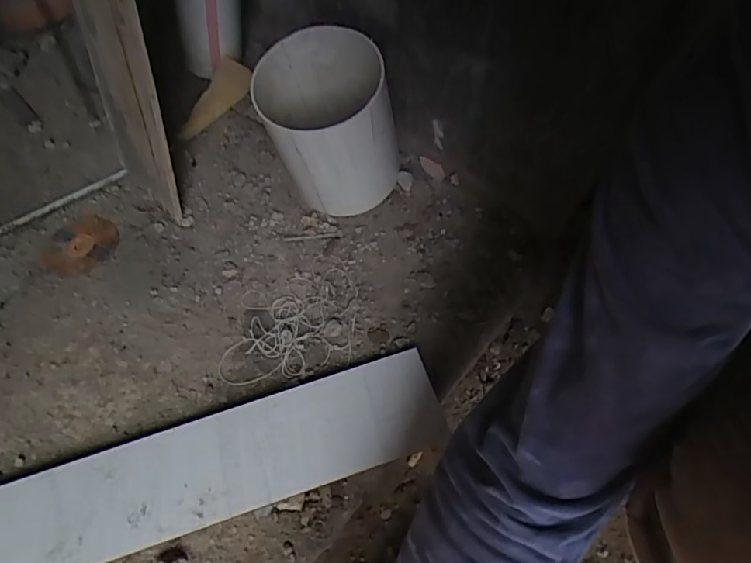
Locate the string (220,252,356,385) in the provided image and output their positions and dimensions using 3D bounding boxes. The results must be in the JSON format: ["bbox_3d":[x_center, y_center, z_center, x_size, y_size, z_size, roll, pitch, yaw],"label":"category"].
[{"bbox_3d":[-0.094,0.038,0.563,0.145,0.012,0.130,-12,60,-5],"label":"string"}]

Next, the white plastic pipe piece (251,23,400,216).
[{"bbox_3d":[-0.052,-0.178,0.587,0.134,0.165,0.140,-1,60,1],"label":"white plastic pipe piece"}]

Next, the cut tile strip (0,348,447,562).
[{"bbox_3d":[-0.178,0.181,0.477,0.487,0.009,0.097,-17,59,-6],"label":"cut tile strip"}]

